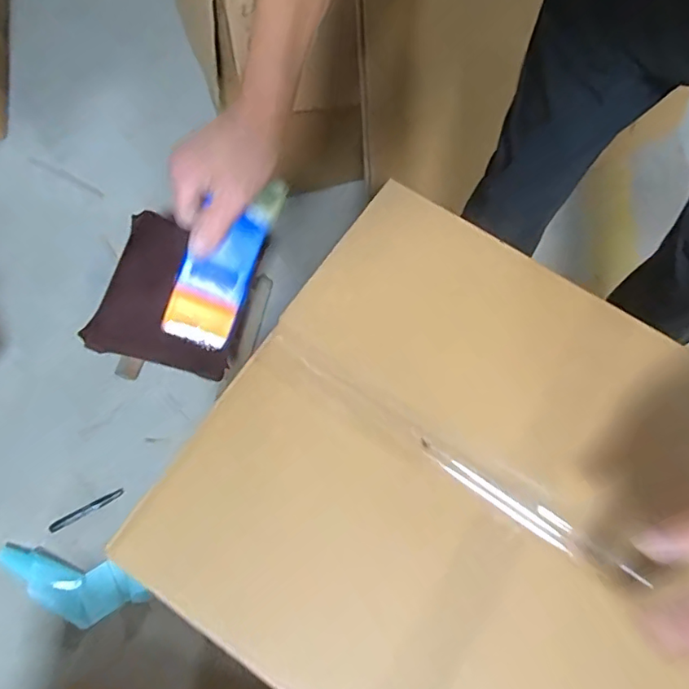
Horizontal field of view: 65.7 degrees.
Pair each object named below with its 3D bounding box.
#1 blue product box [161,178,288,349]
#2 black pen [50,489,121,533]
[{"bbox_3d":[-0.114,-0.057,0.467,0.058,0.023,0.118,23,92,-14],"label":"blue product box"},{"bbox_3d":[-0.473,0.303,0.978,0.133,0.011,0.018,-29,72,-14],"label":"black pen"}]

